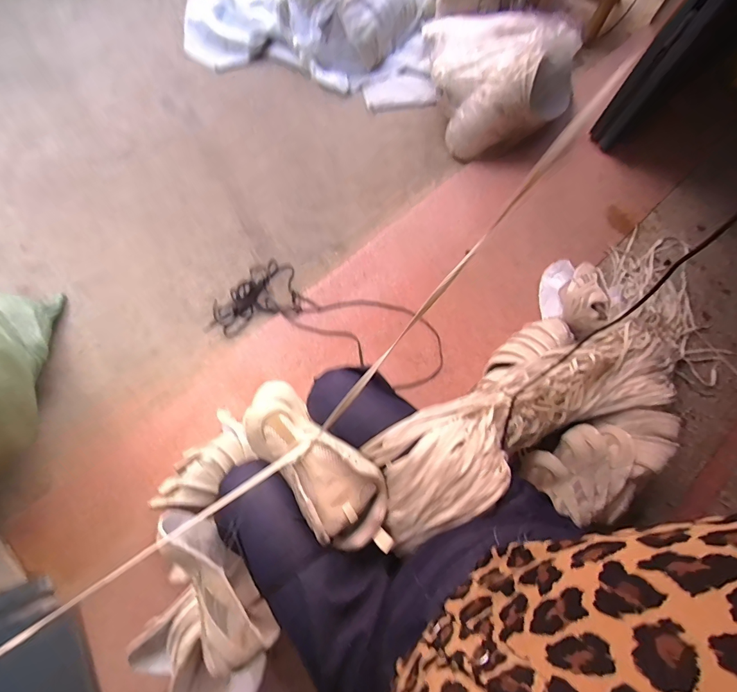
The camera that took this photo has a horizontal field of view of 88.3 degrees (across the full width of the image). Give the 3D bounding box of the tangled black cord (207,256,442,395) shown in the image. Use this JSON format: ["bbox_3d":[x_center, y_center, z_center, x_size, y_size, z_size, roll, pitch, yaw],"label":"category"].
[{"bbox_3d":[-0.097,-0.068,0.978,0.594,0.027,0.225,18,71,6],"label":"tangled black cord"}]

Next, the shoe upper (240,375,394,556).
[{"bbox_3d":[-0.071,0.149,0.498,0.099,0.070,0.262,-41,71,-14],"label":"shoe upper"}]

